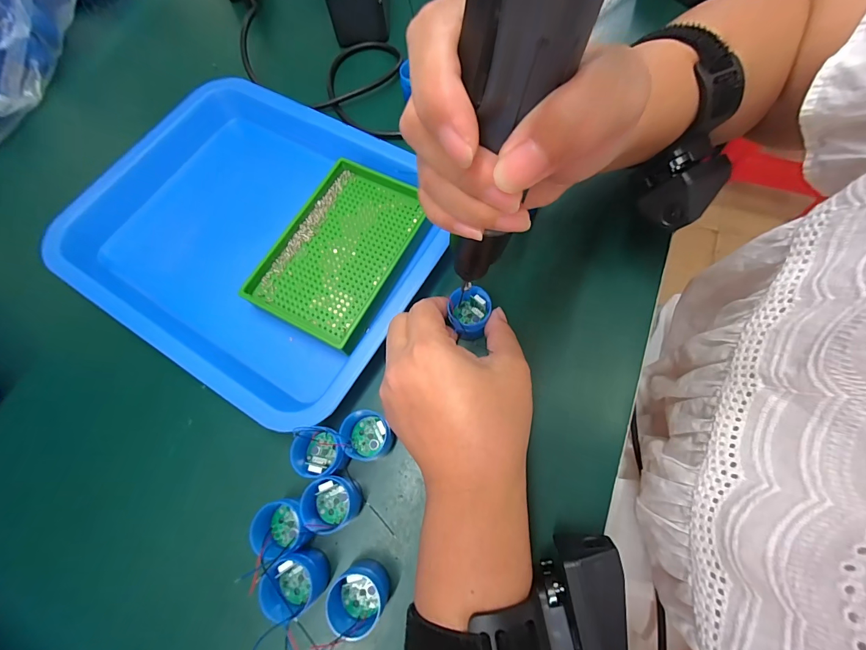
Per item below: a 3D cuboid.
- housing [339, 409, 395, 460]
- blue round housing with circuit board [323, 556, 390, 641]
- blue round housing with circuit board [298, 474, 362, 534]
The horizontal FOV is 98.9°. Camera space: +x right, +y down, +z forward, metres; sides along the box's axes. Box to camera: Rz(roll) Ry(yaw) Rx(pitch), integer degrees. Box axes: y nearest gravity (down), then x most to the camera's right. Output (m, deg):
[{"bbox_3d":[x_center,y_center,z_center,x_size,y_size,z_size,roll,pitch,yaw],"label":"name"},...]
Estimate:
[{"bbox_3d":[-0.041,0.070,0.235,0.027,0.029,0.030,-22,71,-5],"label":"housing"},{"bbox_3d":[-0.041,0.151,0.208,0.030,0.031,0.030,-1,70,3],"label":"blue round housing with circuit board"},{"bbox_3d":[-0.062,0.107,0.224,0.028,0.028,0.031,-34,72,-9],"label":"blue round housing with circuit board"}]

